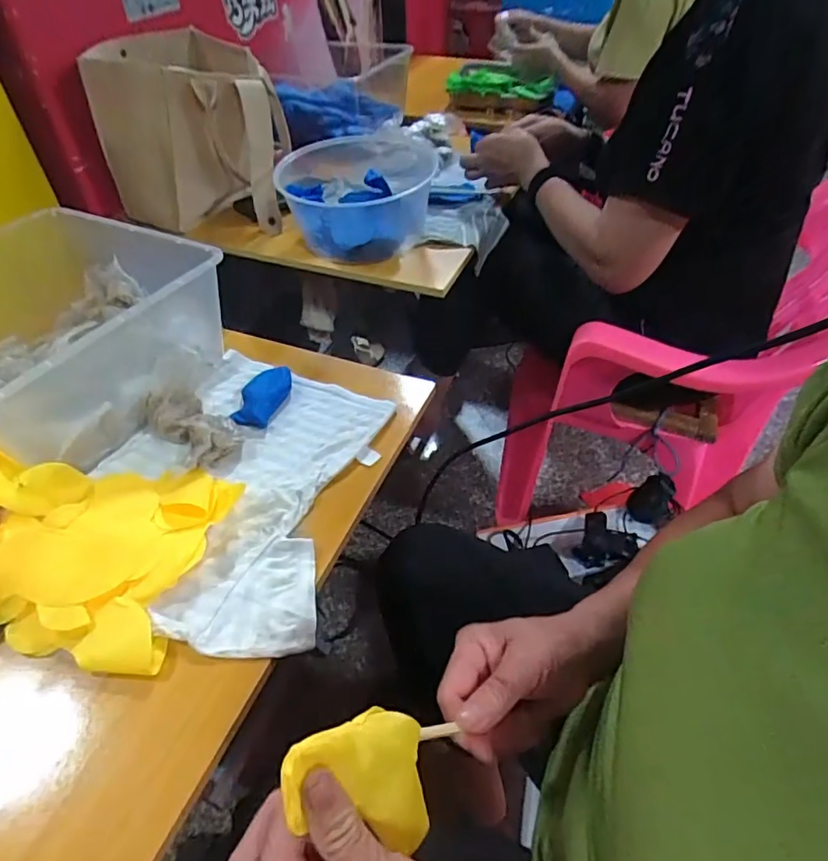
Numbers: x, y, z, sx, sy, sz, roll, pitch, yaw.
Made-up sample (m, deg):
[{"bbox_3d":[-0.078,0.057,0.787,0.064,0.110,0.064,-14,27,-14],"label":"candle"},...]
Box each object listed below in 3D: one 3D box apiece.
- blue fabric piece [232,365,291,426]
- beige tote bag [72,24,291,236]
[{"bbox_3d":[-0.172,-0.040,0.628,0.052,0.018,0.085,3,45,4],"label":"blue fabric piece"},{"bbox_3d":[-0.330,-0.449,0.828,0.254,0.206,0.207,-1,45,0],"label":"beige tote bag"}]

